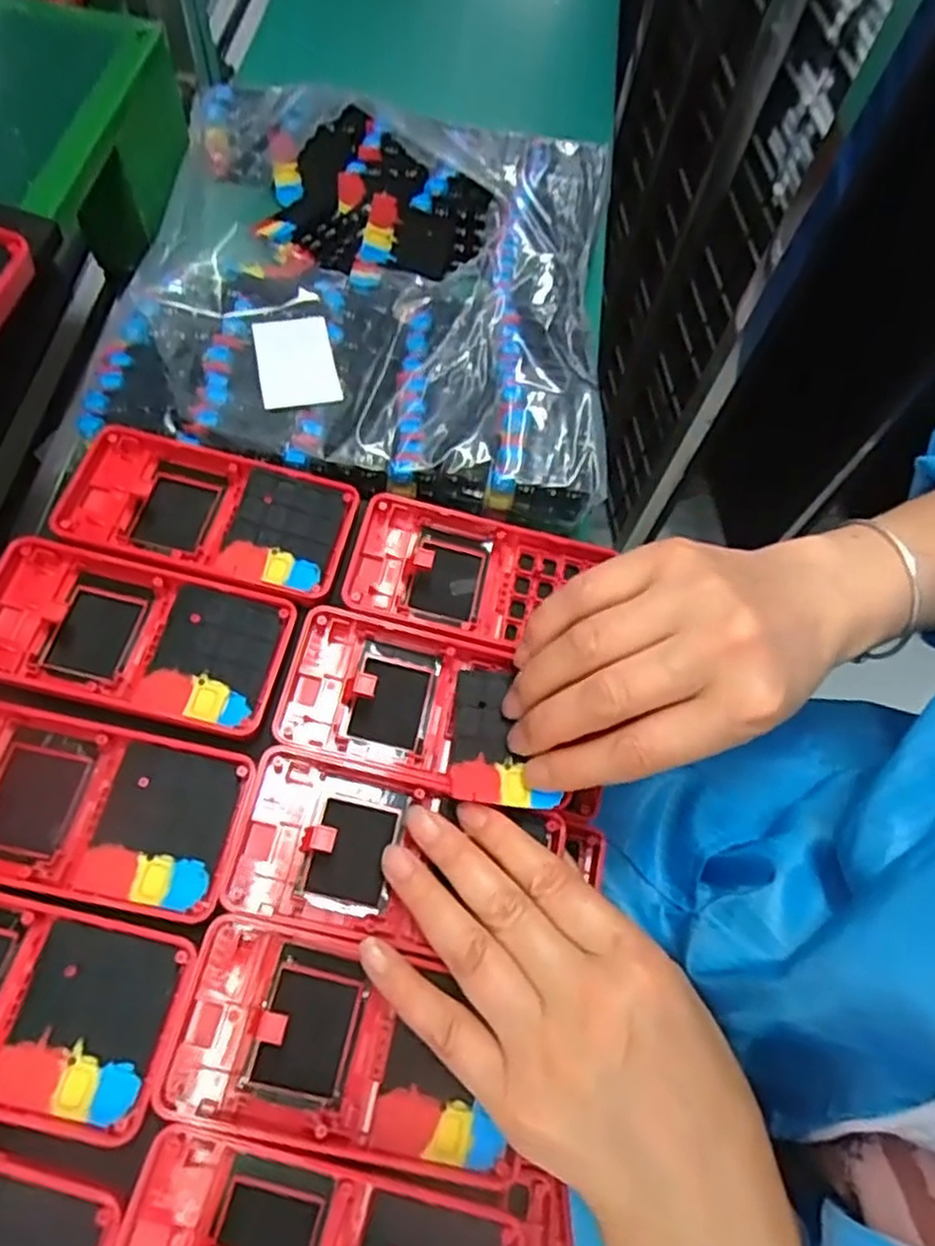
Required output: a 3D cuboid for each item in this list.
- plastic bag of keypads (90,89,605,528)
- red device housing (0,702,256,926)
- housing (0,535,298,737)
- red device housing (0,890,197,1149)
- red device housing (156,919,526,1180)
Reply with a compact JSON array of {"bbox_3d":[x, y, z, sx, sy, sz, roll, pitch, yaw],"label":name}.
[{"bbox_3d":[-0.058,-0.214,0.466,0.278,0.049,0.311,7,65,-3],"label":"plastic bag of keypads"},{"bbox_3d":[-0.147,0.067,0.277,0.122,0.015,0.061,12,64,0],"label":"red device housing"},{"bbox_3d":[-0.140,0.004,0.308,0.124,0.015,0.062,13,64,0],"label":"housing"},{"bbox_3d":[-0.160,0.124,0.249,0.124,0.016,0.062,14,64,0],"label":"red device housing"},{"bbox_3d":[-0.040,0.144,0.257,0.115,0.024,0.061,12,65,5],"label":"red device housing"}]

